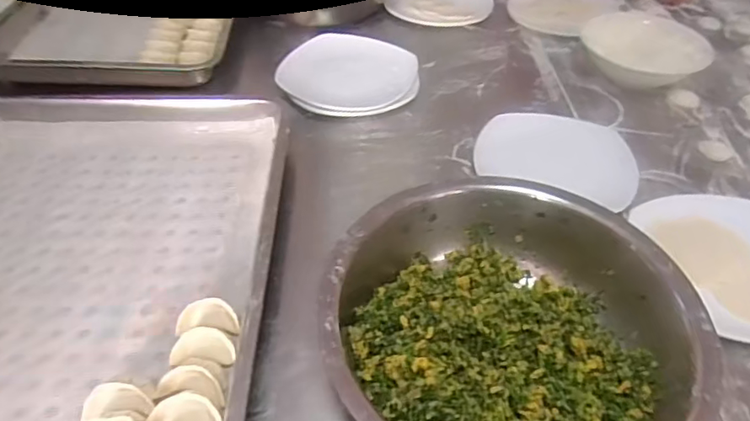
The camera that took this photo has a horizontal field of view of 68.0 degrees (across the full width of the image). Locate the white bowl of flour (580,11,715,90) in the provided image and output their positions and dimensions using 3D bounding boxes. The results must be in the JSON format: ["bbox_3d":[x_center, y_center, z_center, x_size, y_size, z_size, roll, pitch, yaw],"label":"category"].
[{"bbox_3d":[0.399,-0.234,0.829,0.167,0.065,0.137,30,49,24],"label":"white bowl of flour"}]

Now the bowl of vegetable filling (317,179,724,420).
[{"bbox_3d":[0.099,0.098,0.448,0.271,0.091,0.268,2,44,-2],"label":"bowl of vegetable filling"}]

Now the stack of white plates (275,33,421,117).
[{"bbox_3d":[-0.039,-0.199,0.804,0.190,0.034,0.190,-6,45,-11],"label":"stack of white plates"}]

